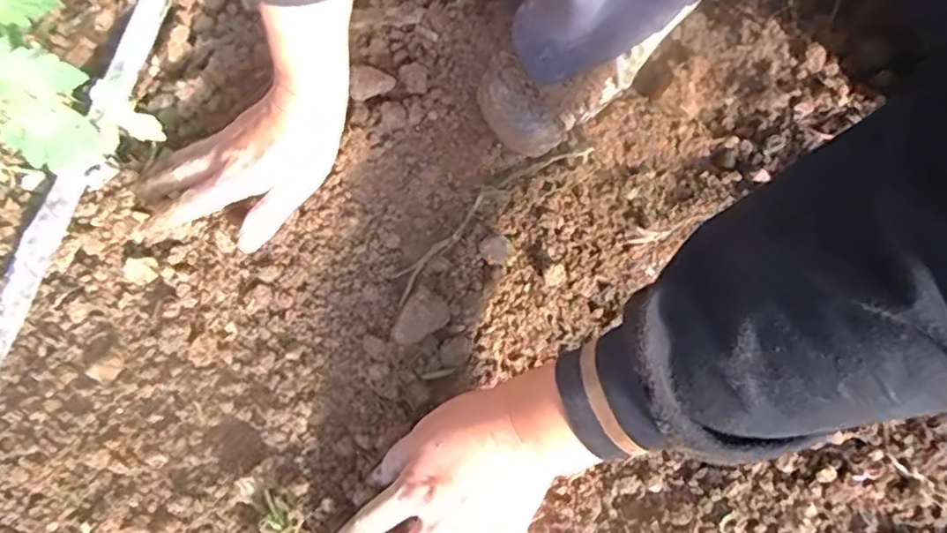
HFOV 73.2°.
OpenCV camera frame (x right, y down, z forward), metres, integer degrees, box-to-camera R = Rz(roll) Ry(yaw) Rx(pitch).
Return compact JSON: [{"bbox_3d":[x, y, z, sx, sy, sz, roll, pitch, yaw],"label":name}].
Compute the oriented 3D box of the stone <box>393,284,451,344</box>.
[{"bbox_3d":[-0.038,0.035,0.436,0.041,0.015,0.028,-44,80,-9],"label":"stone"}]

